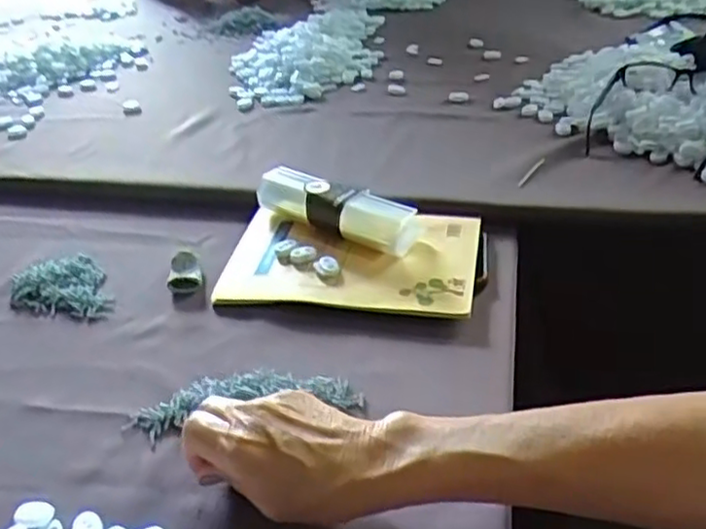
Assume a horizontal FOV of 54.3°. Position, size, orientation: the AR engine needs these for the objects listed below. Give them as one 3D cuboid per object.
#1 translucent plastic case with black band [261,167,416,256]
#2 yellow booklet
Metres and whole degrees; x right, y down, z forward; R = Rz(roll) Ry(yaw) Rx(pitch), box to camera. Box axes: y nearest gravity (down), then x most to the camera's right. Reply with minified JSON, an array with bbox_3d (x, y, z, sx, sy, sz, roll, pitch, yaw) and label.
[{"bbox_3d":[-0.021,-0.048,0.602,0.154,0.039,0.030,18,41,28],"label":"translucent plastic case with black band"},{"bbox_3d":[-0.002,-0.007,0.580,0.205,0.020,0.127,3,36,11],"label":"yellow booklet"}]

